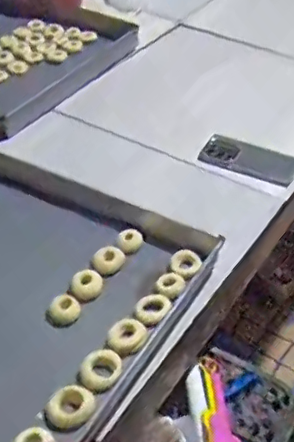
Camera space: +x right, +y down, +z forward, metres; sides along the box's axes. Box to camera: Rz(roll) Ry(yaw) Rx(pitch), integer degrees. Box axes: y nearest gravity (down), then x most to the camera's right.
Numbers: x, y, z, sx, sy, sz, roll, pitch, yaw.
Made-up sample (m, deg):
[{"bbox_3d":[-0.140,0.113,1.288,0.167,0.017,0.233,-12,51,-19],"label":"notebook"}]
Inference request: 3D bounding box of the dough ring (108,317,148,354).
[{"bbox_3d":[-0.024,0.138,0.681,0.045,0.016,0.040,-32,51,-31],"label":"dough ring"}]

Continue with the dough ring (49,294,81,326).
[{"bbox_3d":[-0.104,0.111,0.716,0.038,0.022,0.034,-16,45,-17],"label":"dough ring"}]

